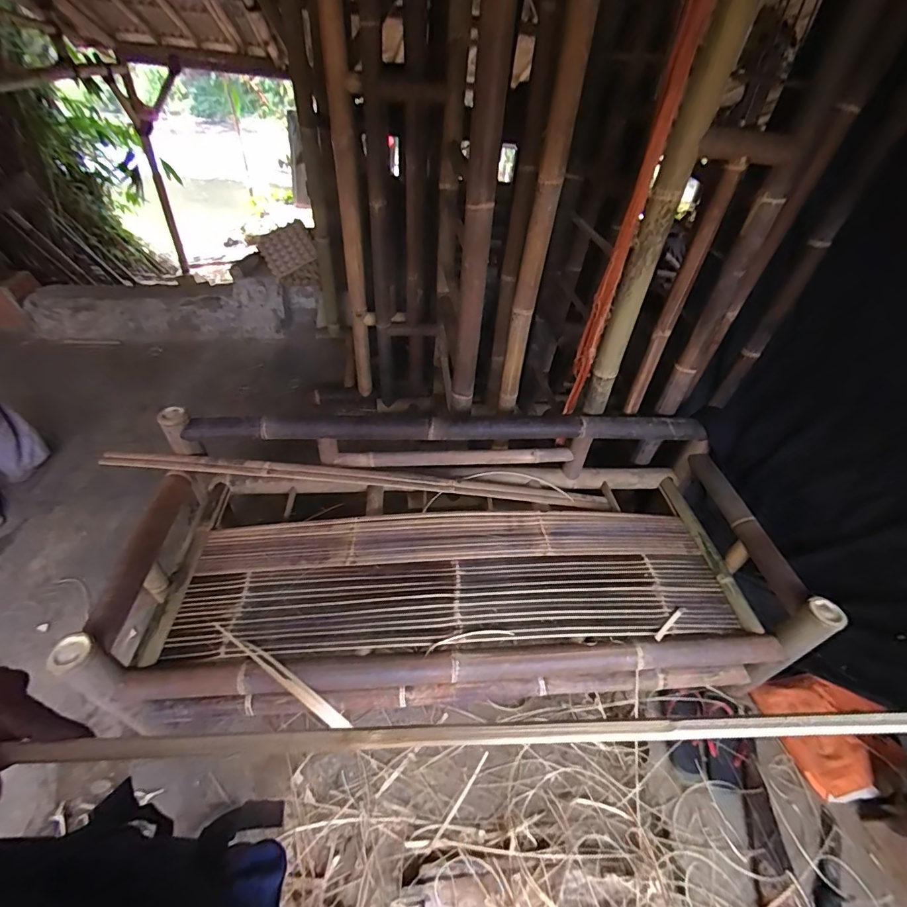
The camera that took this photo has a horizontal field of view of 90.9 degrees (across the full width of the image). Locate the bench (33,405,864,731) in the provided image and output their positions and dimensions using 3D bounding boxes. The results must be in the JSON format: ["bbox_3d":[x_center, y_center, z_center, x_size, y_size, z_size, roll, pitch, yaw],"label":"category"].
[{"bbox_3d":[-0.010,0.269,1.308,1.725,0.477,0.755,0,42,-7],"label":"bench"}]

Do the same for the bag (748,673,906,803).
[{"bbox_3d":[1.006,0.750,1.204,0.223,0.165,0.281,-4,43,-12],"label":"bag"}]

